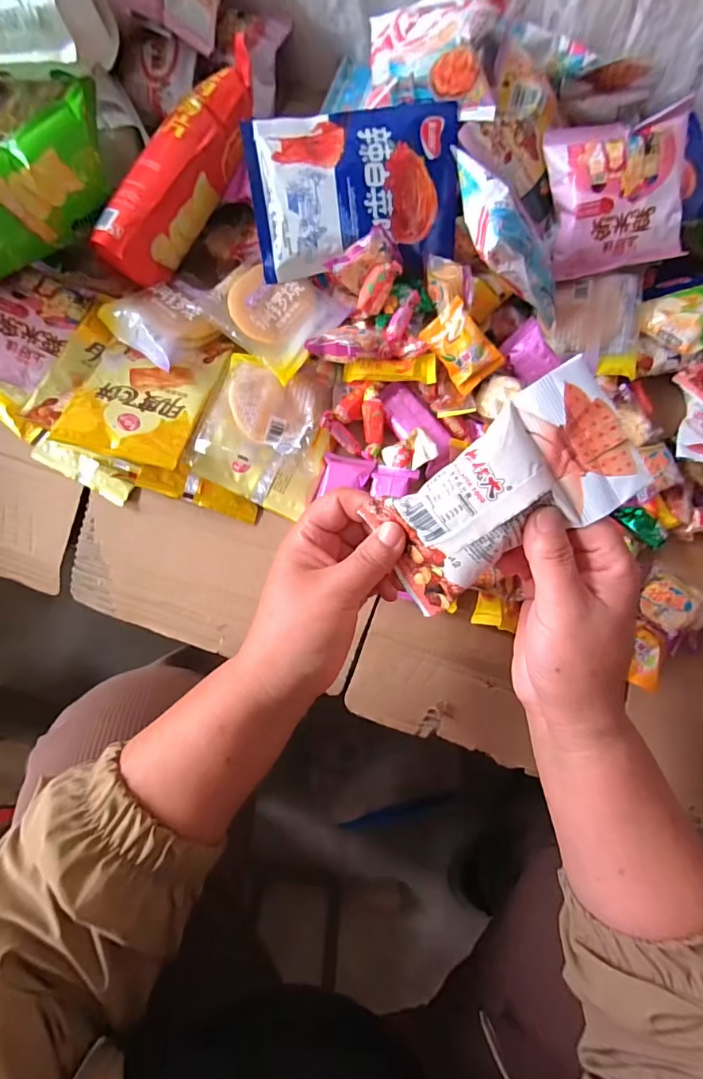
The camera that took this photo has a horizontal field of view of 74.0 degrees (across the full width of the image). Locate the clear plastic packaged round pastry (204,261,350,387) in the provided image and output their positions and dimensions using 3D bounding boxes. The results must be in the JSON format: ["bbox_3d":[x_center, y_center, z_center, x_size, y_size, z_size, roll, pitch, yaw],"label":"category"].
[{"bbox_3d":[-0.066,-0.205,0.418,0.098,0.021,0.100,37,77,9],"label":"clear plastic packaged round pastry"}]

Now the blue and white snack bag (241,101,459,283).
[{"bbox_3d":[0.005,-0.294,0.402,0.175,0.032,0.120,-8,109,-4],"label":"blue and white snack bag"}]

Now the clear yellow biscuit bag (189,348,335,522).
[{"bbox_3d":[-0.075,-0.095,0.412,0.106,0.023,0.124,20,87,-8],"label":"clear yellow biscuit bag"}]

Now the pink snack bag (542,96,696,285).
[{"bbox_3d":[0.231,-0.298,0.403,0.109,0.022,0.113,-9,112,10],"label":"pink snack bag"}]

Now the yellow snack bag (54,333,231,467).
[{"bbox_3d":[-0.178,-0.135,0.402,0.108,0.015,0.141,12,75,3],"label":"yellow snack bag"}]

